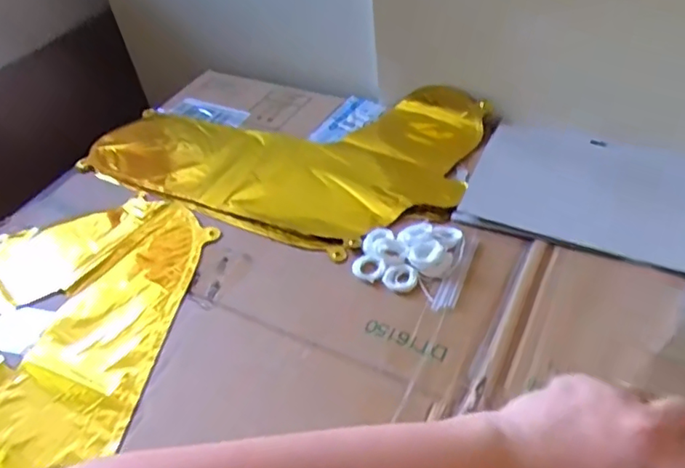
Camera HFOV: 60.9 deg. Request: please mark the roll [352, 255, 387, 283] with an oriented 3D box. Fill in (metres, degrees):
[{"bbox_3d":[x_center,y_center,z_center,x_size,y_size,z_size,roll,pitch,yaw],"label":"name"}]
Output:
[{"bbox_3d":[0.021,0.027,0.477,0.027,0.004,0.026,-3,44,3],"label":"roll"}]

